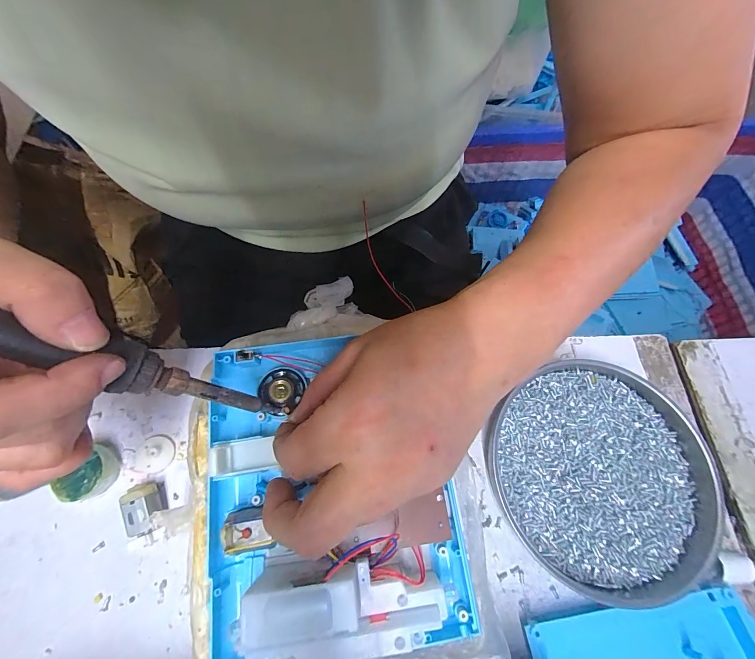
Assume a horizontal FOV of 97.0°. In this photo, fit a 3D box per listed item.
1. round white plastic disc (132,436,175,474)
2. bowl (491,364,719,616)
[{"bbox_3d":[-0.153,0.084,0.225,0.028,0.008,0.022,4,68,2],"label":"round white plastic disc"},{"bbox_3d":[0.145,0.093,0.217,0.133,0.020,0.135,0,68,0],"label":"bowl"}]

